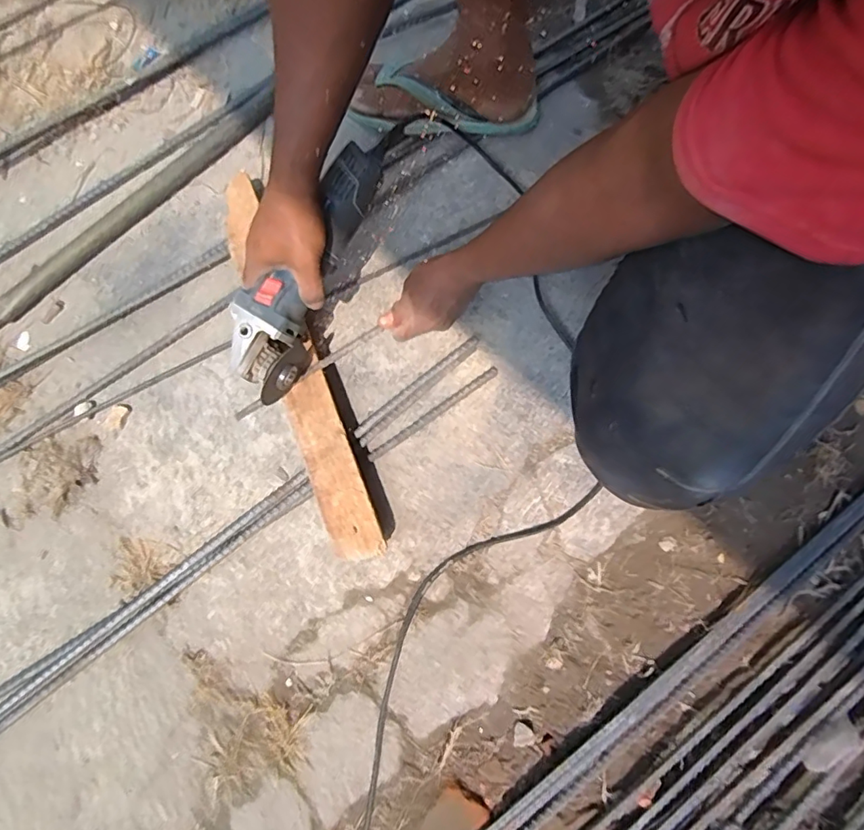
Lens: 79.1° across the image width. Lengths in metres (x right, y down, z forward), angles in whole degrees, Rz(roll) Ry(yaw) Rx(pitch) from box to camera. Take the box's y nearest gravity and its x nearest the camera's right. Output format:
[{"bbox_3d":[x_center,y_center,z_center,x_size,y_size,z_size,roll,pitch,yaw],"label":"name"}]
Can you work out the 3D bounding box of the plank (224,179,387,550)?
[{"bbox_3d":[-0.168,-0.072,0.622,0.059,0.030,0.498,-21,80,-3],"label":"plank"}]

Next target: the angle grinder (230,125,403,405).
[{"bbox_3d":[-0.130,-0.157,0.567,0.072,0.085,0.287,29,92,6],"label":"angle grinder"}]

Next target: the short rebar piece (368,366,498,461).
[{"bbox_3d":[0.002,-0.002,0.648,0.190,0.008,0.013,-35,81,-5],"label":"short rebar piece"}]

